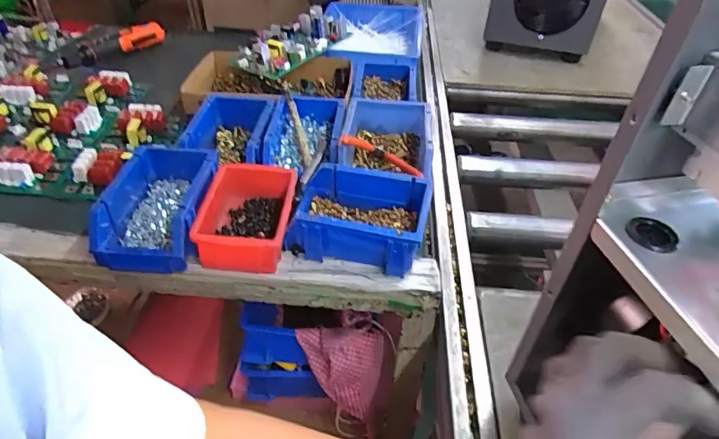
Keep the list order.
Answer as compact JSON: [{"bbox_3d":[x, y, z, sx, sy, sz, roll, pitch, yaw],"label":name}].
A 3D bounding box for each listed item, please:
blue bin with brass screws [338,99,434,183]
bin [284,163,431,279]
[{"bbox_3d":[0.034,-0.094,0.660,0.132,0.066,0.199,6,42,4],"label":"blue bin with brass screws"},{"bbox_3d":[-0.002,-0.002,0.556,0.156,0.067,0.100,11,43,10],"label":"bin"}]

